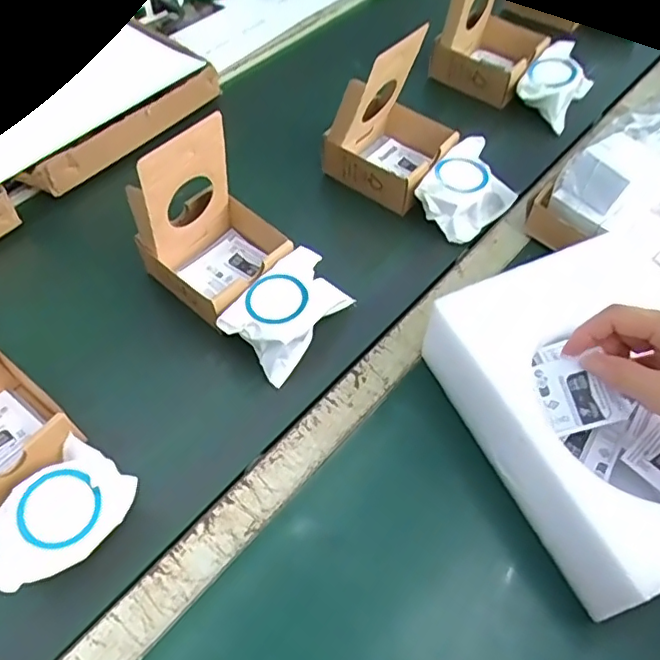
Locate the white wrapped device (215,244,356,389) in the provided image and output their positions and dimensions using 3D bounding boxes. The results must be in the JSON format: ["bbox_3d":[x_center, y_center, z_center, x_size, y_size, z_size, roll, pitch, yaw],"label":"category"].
[{"bbox_3d":[-0.040,-0.013,0.519,0.072,0.053,0.112,33,61,20],"label":"white wrapped device"}]

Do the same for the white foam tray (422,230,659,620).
[{"bbox_3d":[0.201,0.052,0.423,0.172,0.081,0.228,-19,60,-14],"label":"white foam tray"}]

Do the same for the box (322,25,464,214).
[{"bbox_3d":[0.069,-0.215,0.593,0.116,0.139,0.096,32,61,19],"label":"box"}]

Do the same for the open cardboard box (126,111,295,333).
[{"bbox_3d":[-0.099,-0.093,0.512,0.114,0.143,0.113,36,62,21],"label":"open cardboard box"}]

